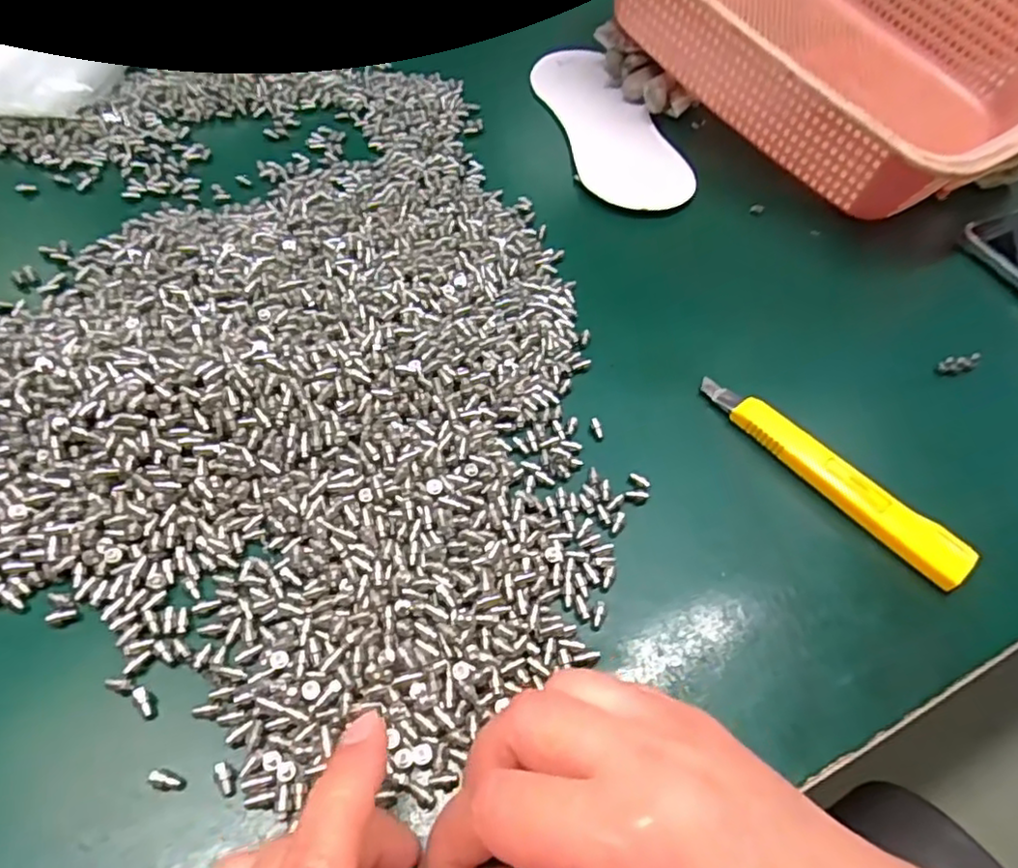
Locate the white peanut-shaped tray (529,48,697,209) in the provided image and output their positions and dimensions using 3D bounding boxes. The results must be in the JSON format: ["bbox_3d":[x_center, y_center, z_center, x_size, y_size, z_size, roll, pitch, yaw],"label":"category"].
[{"bbox_3d":[0.068,-0.227,0.473,0.073,0.007,0.210,-9,56,-11],"label":"white peanut-shaped tray"}]

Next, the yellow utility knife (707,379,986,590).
[{"bbox_3d":[0.142,0.017,0.297,0.019,0.016,0.131,-35,65,-26],"label":"yellow utility knife"}]

